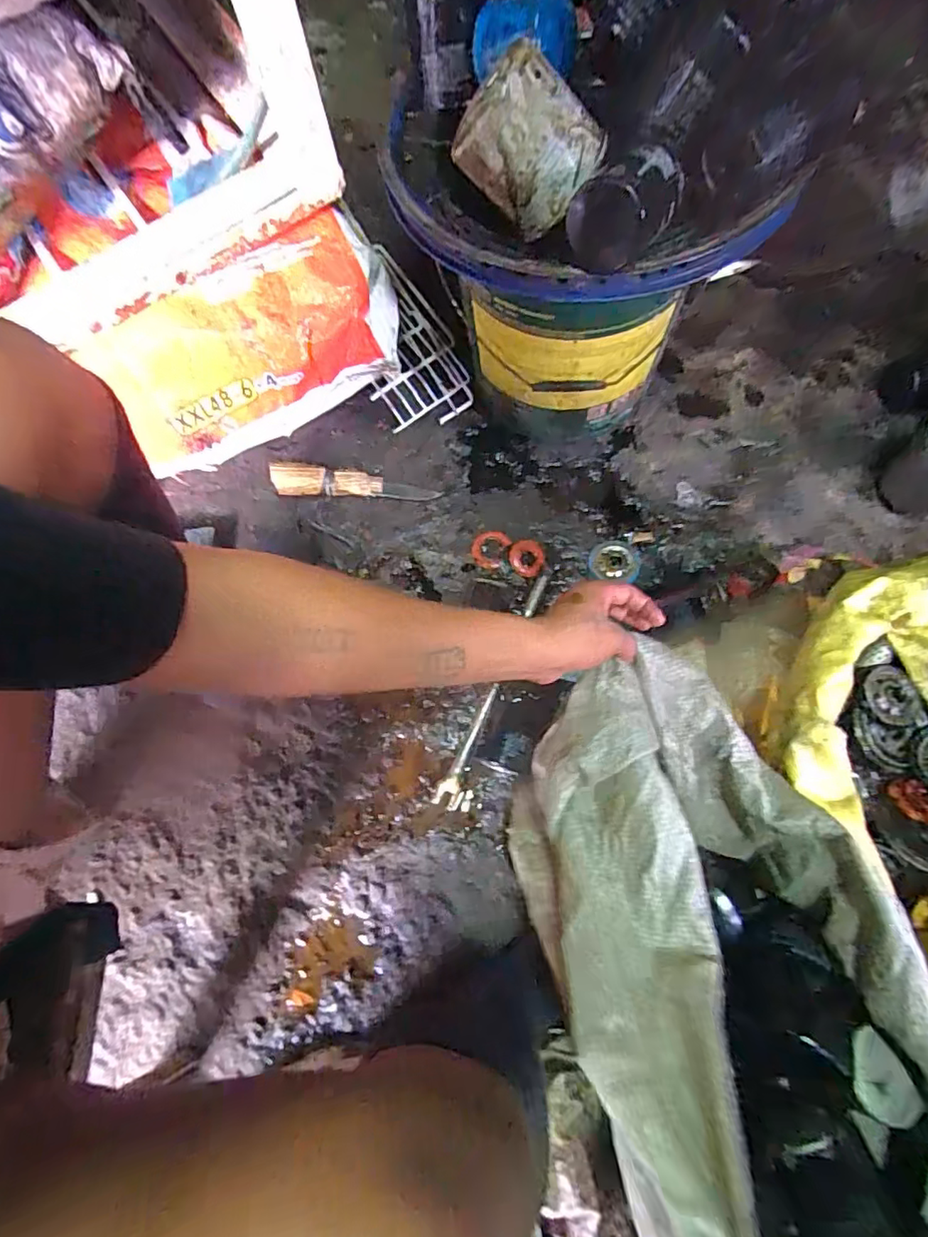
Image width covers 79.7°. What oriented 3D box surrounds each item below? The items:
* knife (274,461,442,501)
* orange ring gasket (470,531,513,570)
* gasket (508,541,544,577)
[{"bbox_3d":[-0.152,-0.193,0.781,0.228,0.048,0.041,0,72,2],"label":"knife"},{"bbox_3d":[0.036,-0.096,0.768,0.049,0.005,0.055,18,73,8],"label":"orange ring gasket"},{"bbox_3d":[0.086,-0.083,0.759,0.047,0.004,0.052,0,72,2],"label":"gasket"}]

